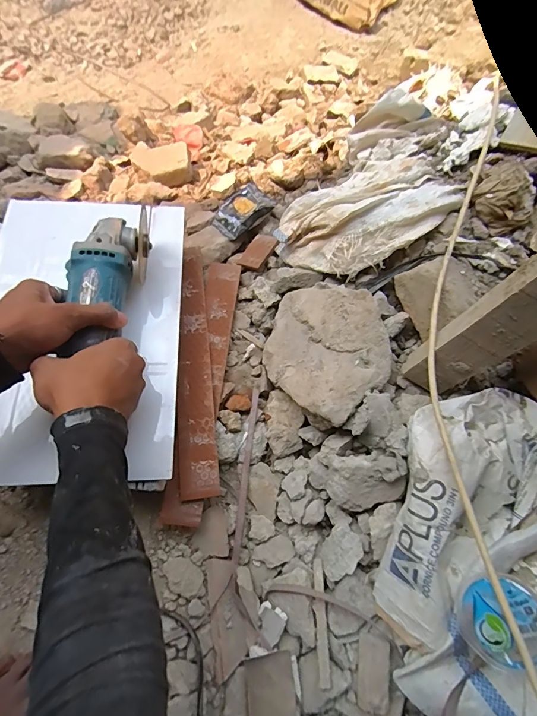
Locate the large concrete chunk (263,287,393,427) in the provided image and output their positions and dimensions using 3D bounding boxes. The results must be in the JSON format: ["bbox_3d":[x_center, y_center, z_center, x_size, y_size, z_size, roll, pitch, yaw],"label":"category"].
[{"bbox_3d":[0.076,-0.017,0.534,0.163,0.090,0.204,-31,69,-16],"label":"large concrete chunk"}]

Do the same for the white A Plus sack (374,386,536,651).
[{"bbox_3d":[0.209,0.159,0.417,0.170,0.073,0.297,39,81,15],"label":"white A Plus sack"}]

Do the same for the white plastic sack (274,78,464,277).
[{"bbox_3d":[0.164,-0.260,0.580,0.329,0.080,0.220,-47,62,0],"label":"white plastic sack"}]

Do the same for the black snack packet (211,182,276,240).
[{"bbox_3d":[-0.049,-0.276,0.706,0.116,0.023,0.092,-43,59,-7],"label":"black snack packet"}]

